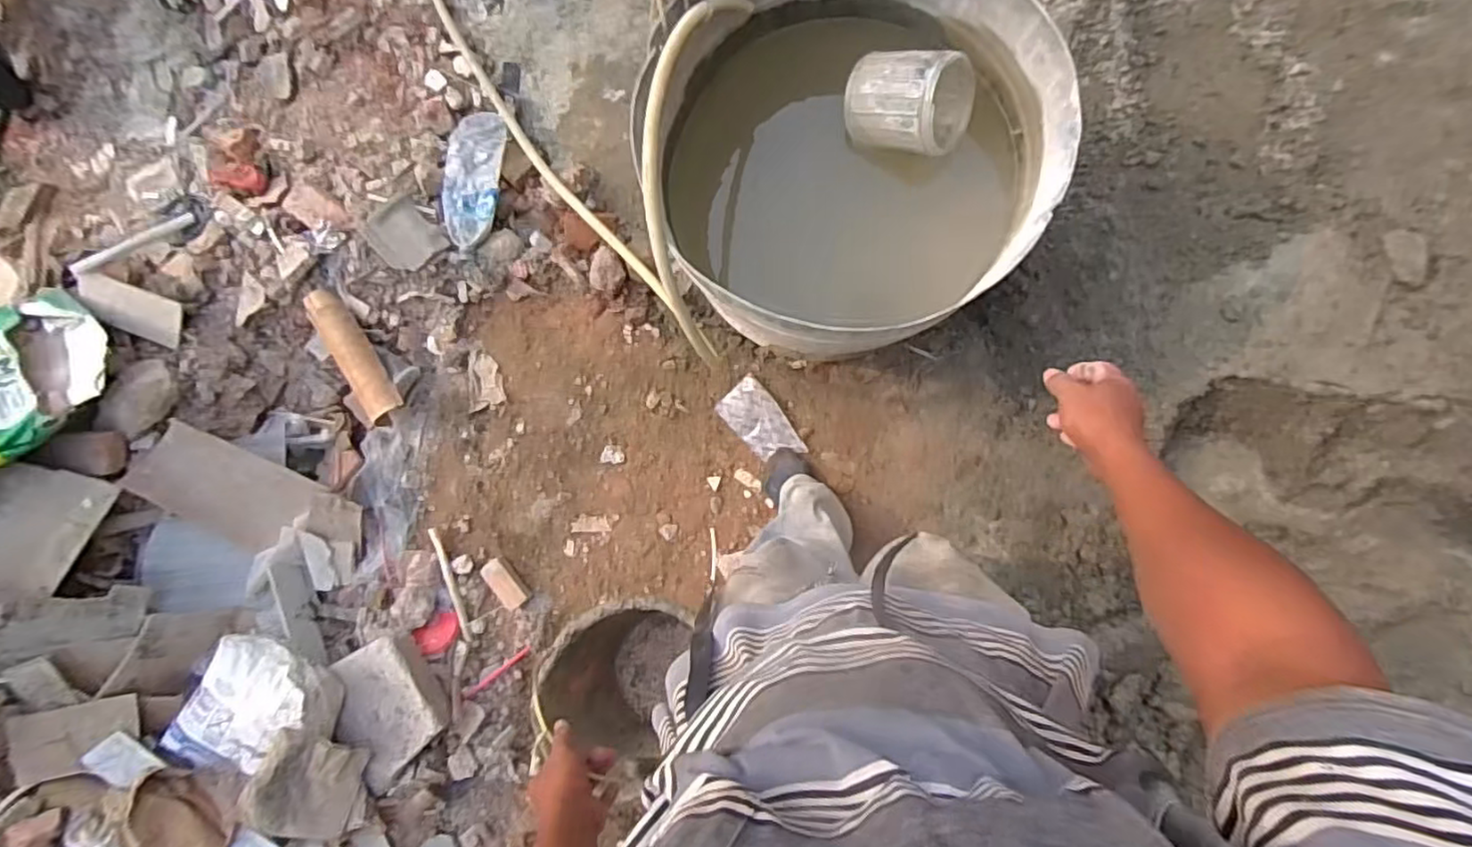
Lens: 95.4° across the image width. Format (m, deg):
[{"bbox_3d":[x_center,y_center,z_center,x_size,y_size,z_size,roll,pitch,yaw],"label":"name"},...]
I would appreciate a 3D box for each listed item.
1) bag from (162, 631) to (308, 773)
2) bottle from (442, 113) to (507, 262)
[{"bbox_3d":[-0.912,0.527,1.255,0.215,0.105,0.200,19,92,9],"label":"bag"},{"bbox_3d":[-0.533,-0.484,1.357,0.117,0.038,0.288,8,93,9],"label":"bottle"}]

